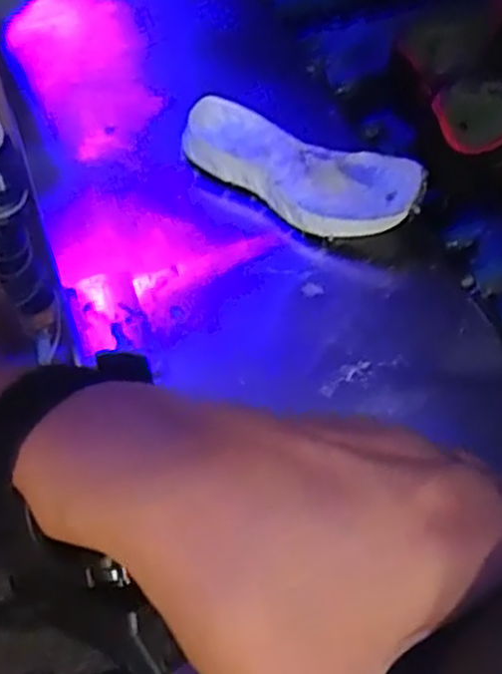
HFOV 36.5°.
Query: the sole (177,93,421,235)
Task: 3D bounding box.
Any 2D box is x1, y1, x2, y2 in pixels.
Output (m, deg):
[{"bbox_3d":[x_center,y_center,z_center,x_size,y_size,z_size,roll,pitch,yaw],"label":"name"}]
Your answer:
[{"bbox_3d":[0.032,-0.113,0.530,0.179,0.038,0.079,21,58,24],"label":"sole"}]

